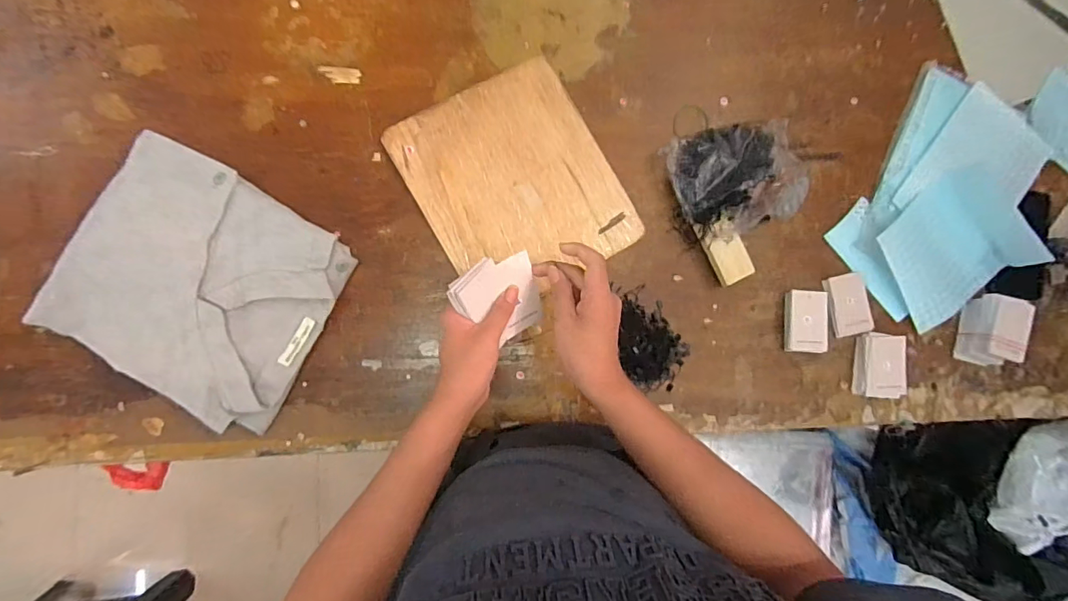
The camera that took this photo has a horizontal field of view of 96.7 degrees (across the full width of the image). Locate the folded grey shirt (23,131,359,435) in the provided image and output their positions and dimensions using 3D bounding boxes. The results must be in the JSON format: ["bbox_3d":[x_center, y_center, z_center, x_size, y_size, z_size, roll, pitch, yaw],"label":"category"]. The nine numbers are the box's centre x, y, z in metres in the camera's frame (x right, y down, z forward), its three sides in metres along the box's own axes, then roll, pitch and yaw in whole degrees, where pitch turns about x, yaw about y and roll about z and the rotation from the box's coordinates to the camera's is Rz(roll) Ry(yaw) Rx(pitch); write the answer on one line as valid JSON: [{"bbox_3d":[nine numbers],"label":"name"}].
[{"bbox_3d":[-0.392,-0.015,0.570,0.282,0.055,0.262,30,85,-3],"label":"folded grey shirt"}]

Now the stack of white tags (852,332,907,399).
[{"bbox_3d":[0.481,0.090,0.656,0.074,0.020,0.087,5,87,-5],"label":"stack of white tags"}]

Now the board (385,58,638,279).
[{"bbox_3d":[-0.024,-0.157,0.635,0.249,0.010,0.277,-30,90,-6],"label":"board"}]

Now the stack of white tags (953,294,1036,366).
[{"bbox_3d":[0.637,0.043,0.655,0.058,0.057,0.093,22,86,-4],"label":"stack of white tags"}]

